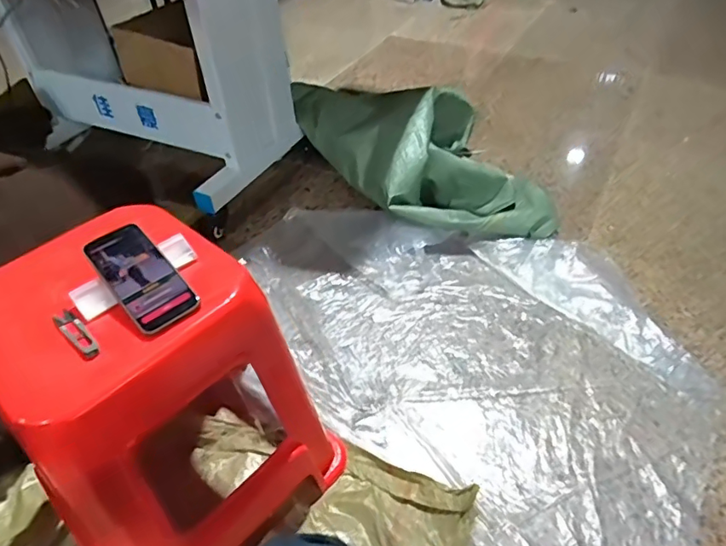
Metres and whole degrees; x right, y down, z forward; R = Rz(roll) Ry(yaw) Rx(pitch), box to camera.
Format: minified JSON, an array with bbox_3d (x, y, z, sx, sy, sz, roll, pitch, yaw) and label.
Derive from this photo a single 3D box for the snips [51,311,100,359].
[{"bbox_3d":[-0.330,0.069,0.588,0.023,0.006,0.088,-36,52,-29],"label":"snips"}]

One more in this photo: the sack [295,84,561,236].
[{"bbox_3d":[0.167,-0.407,1.563,0.481,0.271,0.866,-27,49,-23],"label":"sack"}]

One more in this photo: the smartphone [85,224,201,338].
[{"bbox_3d":[-0.273,0.002,0.624,0.073,0.013,0.153,-34,68,-30],"label":"smartphone"}]

